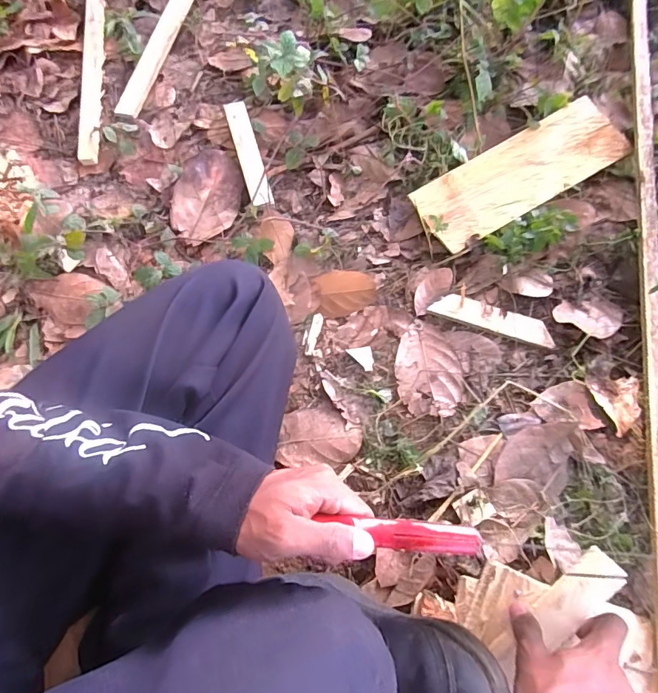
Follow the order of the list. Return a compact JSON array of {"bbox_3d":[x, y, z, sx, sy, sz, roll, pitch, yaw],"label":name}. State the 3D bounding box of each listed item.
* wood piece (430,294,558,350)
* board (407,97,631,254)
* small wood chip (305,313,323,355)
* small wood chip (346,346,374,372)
[{"bbox_3d":[0.210,-0.037,0.588,0.153,0.004,0.033,19,81,11],"label":"wood piece"},{"bbox_3d":[0.268,-0.246,0.642,0.308,0.021,0.112,-29,72,-8],"label":"board"},{"bbox_3d":[-0.021,-0.016,0.610,0.013,0.005,0.060,12,71,7],"label":"small wood chip"},{"bbox_3d":[0.042,0.017,0.587,0.031,0.008,0.034,0,70,1],"label":"small wood chip"}]

